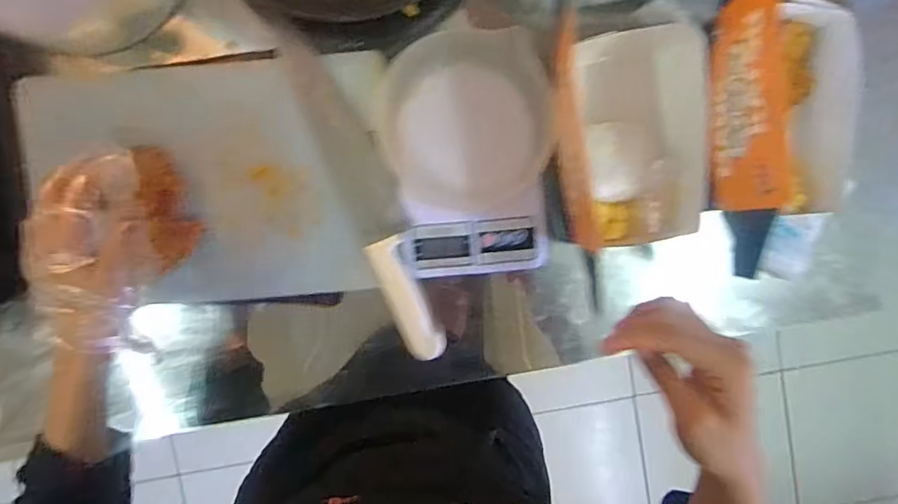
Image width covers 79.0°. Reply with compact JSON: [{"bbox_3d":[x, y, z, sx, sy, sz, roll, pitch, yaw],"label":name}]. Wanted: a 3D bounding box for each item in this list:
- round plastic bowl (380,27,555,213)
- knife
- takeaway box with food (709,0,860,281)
[{"bbox_3d":[0.017,-0.118,0.504,0.154,0.049,0.152,-4,94,-2],"label":"round plastic bowl"},{"bbox_3d":[-0.080,-0.055,0.526,0.051,0.017,0.332,-23,94,0],"label":"knife"},{"bbox_3d":[0.301,-0.124,0.461,0.144,0.142,0.187,-7,94,-1],"label":"takeaway box with food"}]

